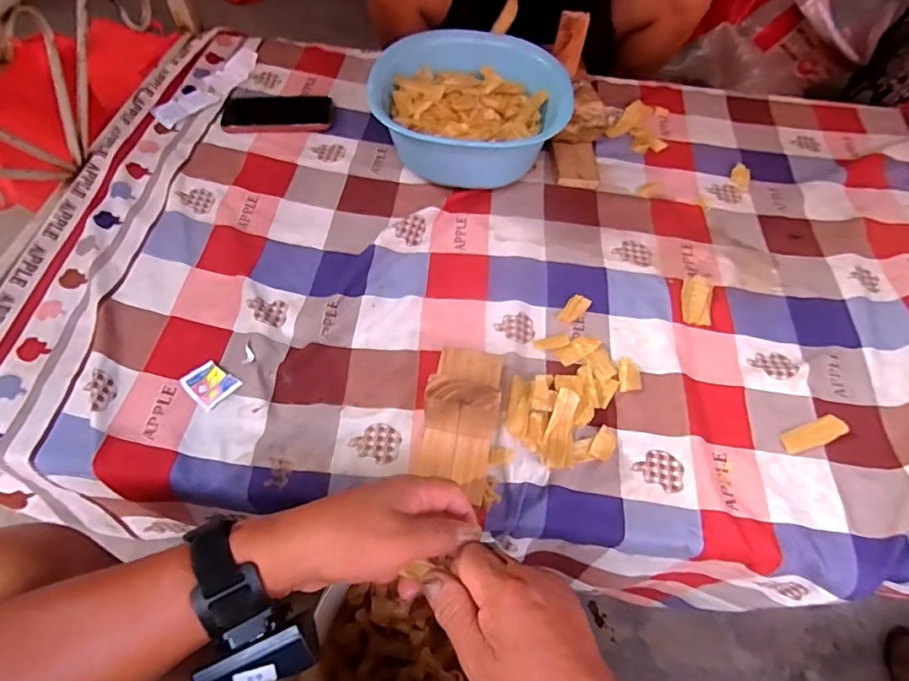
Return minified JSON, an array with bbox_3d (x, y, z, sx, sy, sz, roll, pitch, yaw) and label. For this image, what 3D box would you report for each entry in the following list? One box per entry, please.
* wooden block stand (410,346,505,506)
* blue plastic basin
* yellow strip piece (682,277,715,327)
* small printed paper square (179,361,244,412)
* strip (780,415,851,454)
[{"bbox_3d":[0.008,0.064,0.475,0.071,0.099,0.156,11,59,6],"label":"wooden block stand"},{"bbox_3d":[0.029,-0.345,0.730,0.256,0.123,0.256,1,58,-1],"label":"blue plastic basin"},{"bbox_3d":[0.307,-0.052,0.619,0.037,0.005,0.078,17,59,9],"label":"yellow strip piece"},{"bbox_3d":[-0.263,0.046,0.527,0.047,0.010,0.043,39,64,19],"label":"small printed paper square"},{"bbox_3d":[0.390,0.101,0.529,0.074,0.009,0.024,-18,60,-12],"label":"strip"}]

